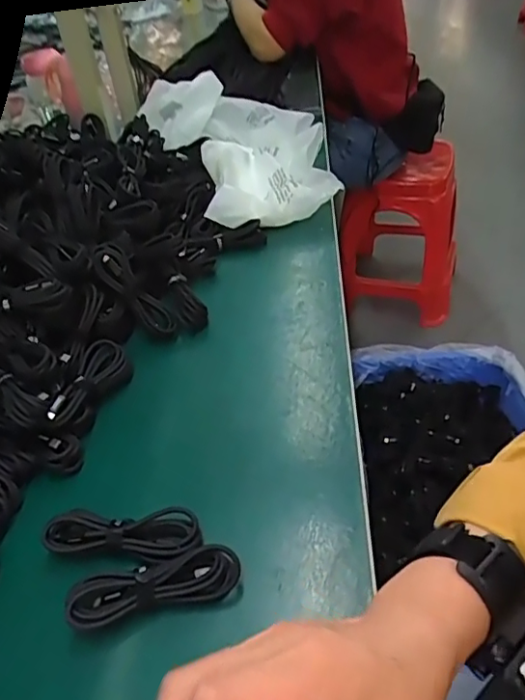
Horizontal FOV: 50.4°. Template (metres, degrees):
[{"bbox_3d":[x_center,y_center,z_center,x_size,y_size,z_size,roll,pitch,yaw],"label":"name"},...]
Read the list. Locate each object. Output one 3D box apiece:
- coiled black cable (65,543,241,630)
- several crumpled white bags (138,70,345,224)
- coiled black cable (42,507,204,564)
[{"bbox_3d":[-0.072,0.158,0.375,0.111,0.021,0.031,-14,43,-6],"label":"coiled black cable"},{"bbox_3d":[-0.039,-0.297,0.793,0.195,0.098,0.385,-19,44,-12],"label":"several crumpled white bags"},{"bbox_3d":[-0.101,0.132,0.402,0.111,0.018,0.032,-2,43,7],"label":"coiled black cable"}]

